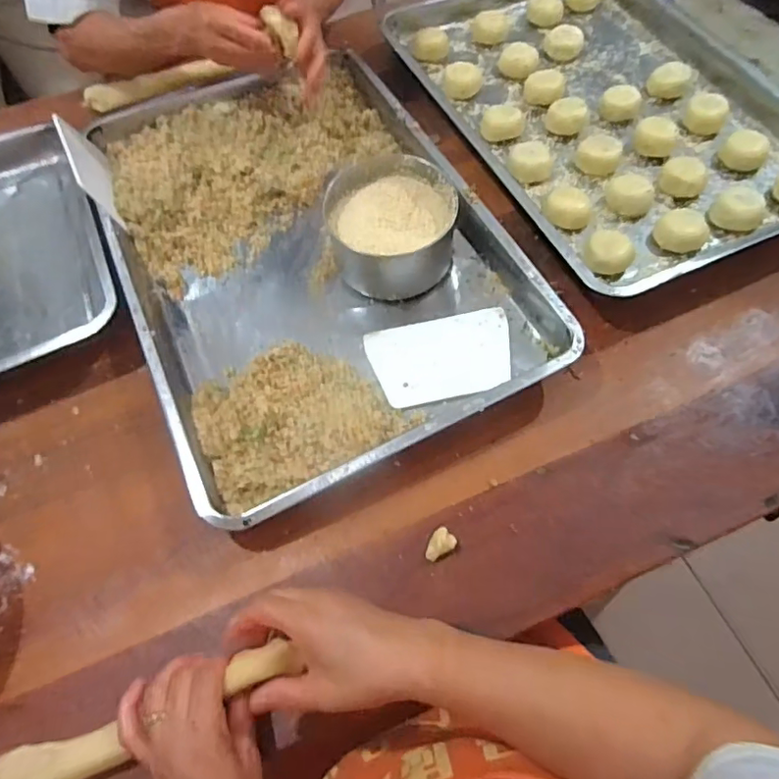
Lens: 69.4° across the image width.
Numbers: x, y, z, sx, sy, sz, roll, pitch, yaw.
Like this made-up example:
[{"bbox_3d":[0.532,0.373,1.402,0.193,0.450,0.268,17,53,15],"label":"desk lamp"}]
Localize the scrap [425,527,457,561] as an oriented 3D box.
[{"bbox_3d":[0.045,0.140,0.501,0.020,0.014,0.030,34,69,20],"label":"scrap"}]

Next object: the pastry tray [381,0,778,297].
[{"bbox_3d":[0.279,-0.390,0.752,0.409,0.050,0.605,-23,63,-9],"label":"pastry tray"}]

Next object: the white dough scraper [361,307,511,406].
[{"bbox_3d":[0.055,-0.034,0.590,0.147,0.004,0.095,-11,62,-1],"label":"white dough scraper"}]

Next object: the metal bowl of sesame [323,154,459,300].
[{"bbox_3d":[0.002,-0.181,0.629,0.139,0.074,0.139,-2,61,3],"label":"metal bowl of sesame"}]

